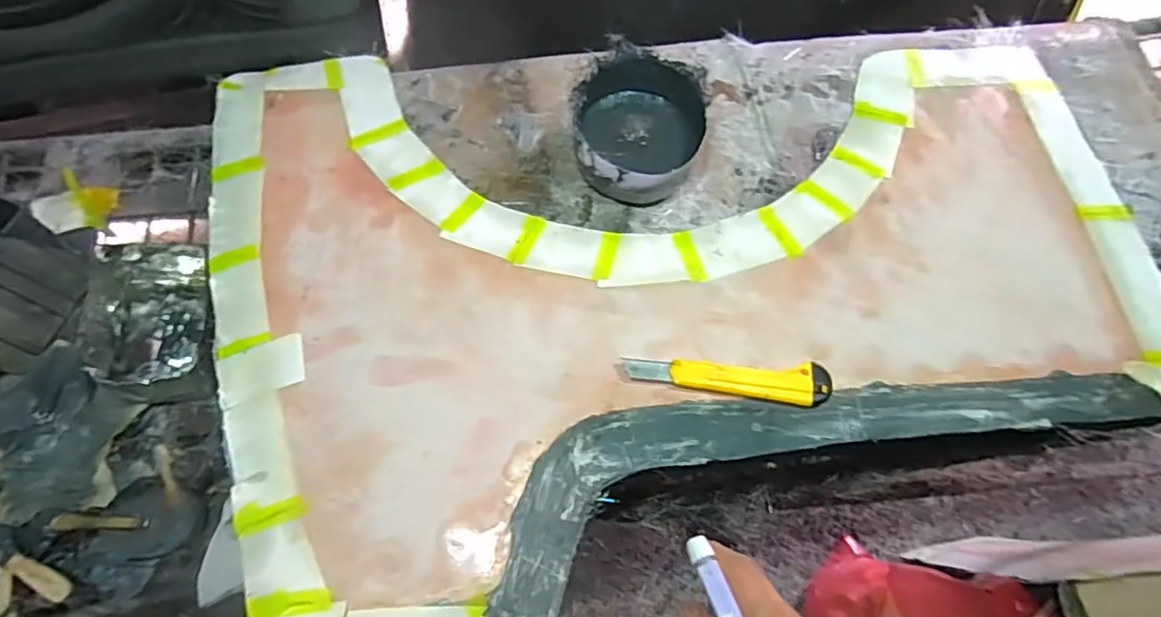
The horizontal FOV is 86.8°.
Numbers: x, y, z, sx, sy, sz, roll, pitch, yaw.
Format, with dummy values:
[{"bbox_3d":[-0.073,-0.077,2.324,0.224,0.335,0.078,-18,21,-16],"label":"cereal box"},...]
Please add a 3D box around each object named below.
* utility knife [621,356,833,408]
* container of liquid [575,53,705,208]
[{"bbox_3d":[0.135,0.061,0.557,0.185,0.013,0.036,6,67,1],"label":"utility knife"},{"bbox_3d":[0.074,-0.235,0.825,0.173,0.105,0.170,16,67,5],"label":"container of liquid"}]

